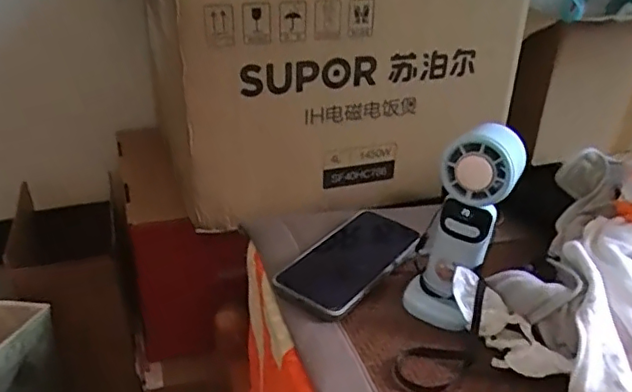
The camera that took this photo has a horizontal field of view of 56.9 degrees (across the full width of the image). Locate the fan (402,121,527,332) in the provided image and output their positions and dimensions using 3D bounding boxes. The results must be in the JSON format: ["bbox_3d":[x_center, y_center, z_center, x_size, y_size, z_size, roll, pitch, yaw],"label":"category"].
[{"bbox_3d":[0.126,0.024,0.500,0.073,0.165,0.080,14,32,20],"label":"fan"}]

